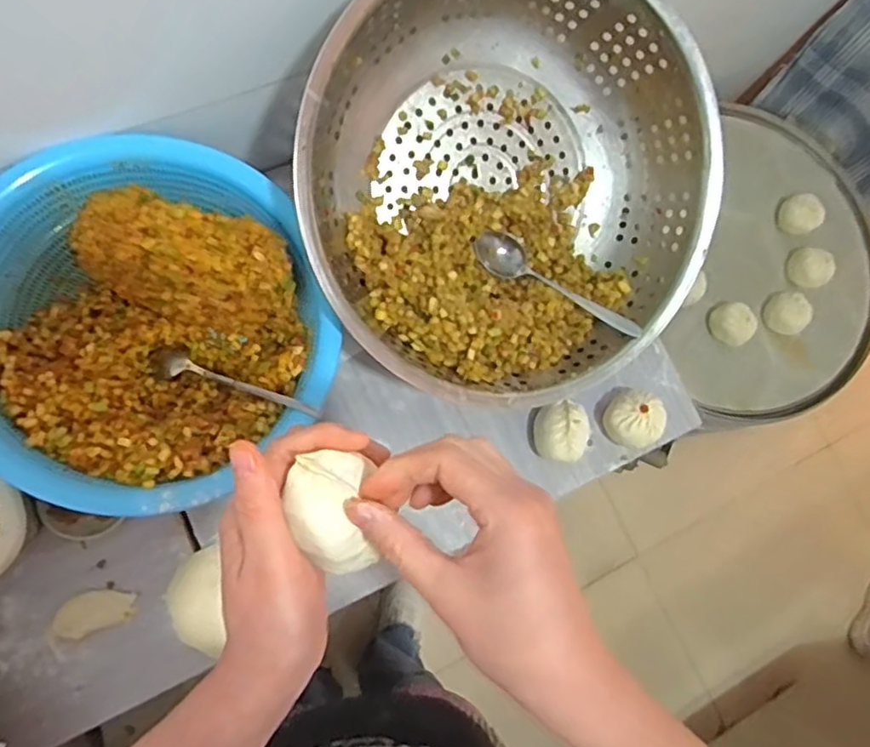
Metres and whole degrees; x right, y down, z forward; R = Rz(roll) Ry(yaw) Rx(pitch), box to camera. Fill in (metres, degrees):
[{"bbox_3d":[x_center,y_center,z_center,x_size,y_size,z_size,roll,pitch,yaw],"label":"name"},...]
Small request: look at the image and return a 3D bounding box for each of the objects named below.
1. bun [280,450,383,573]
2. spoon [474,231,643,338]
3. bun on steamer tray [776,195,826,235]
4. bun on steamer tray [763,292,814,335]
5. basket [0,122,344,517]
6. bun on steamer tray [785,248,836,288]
[{"bbox_3d":[-0.052,0.069,0.321,0.037,0.034,0.058,-2,78,0],"label":"bun"},{"bbox_3d":[0.127,-0.093,0.670,0.187,0.034,0.037,30,80,6],"label":"spoon"},{"bbox_3d":[0.629,-0.274,1.108,0.068,0.046,0.072,0,78,0],"label":"bun on steamer tray"},{"bbox_3d":[0.581,-0.101,1.060,0.076,0.041,0.072,0,78,0],"label":"bun on steamer tray"},{"bbox_3d":[-0.253,-0.045,0.584,0.309,0.142,0.303,-41,81,-8],"label":"basket"},{"bbox_3d":[0.634,-0.178,1.095,0.067,0.040,0.073,0,78,0],"label":"bun on steamer tray"}]

